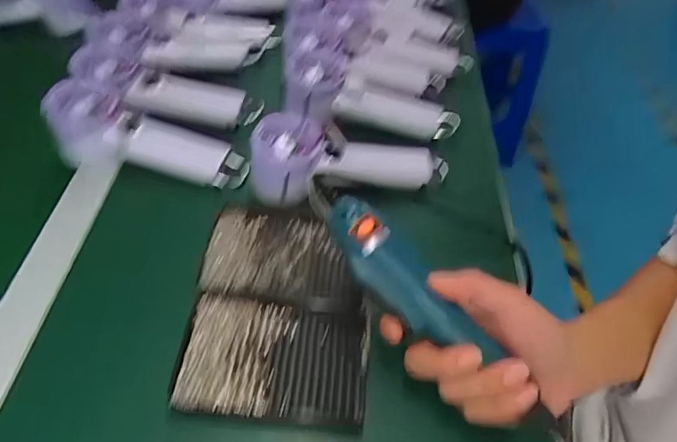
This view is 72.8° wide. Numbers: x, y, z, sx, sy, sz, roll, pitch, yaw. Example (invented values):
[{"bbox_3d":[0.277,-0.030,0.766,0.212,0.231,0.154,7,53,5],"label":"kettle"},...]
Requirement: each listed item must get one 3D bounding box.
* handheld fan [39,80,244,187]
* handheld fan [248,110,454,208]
[{"bbox_3d":[-0.189,-0.080,0.468,0.194,0.054,0.070,17,50,-10],"label":"handheld fan"},{"bbox_3d":[0.014,-0.065,0.458,0.200,0.054,0.074,-6,52,-8],"label":"handheld fan"}]

